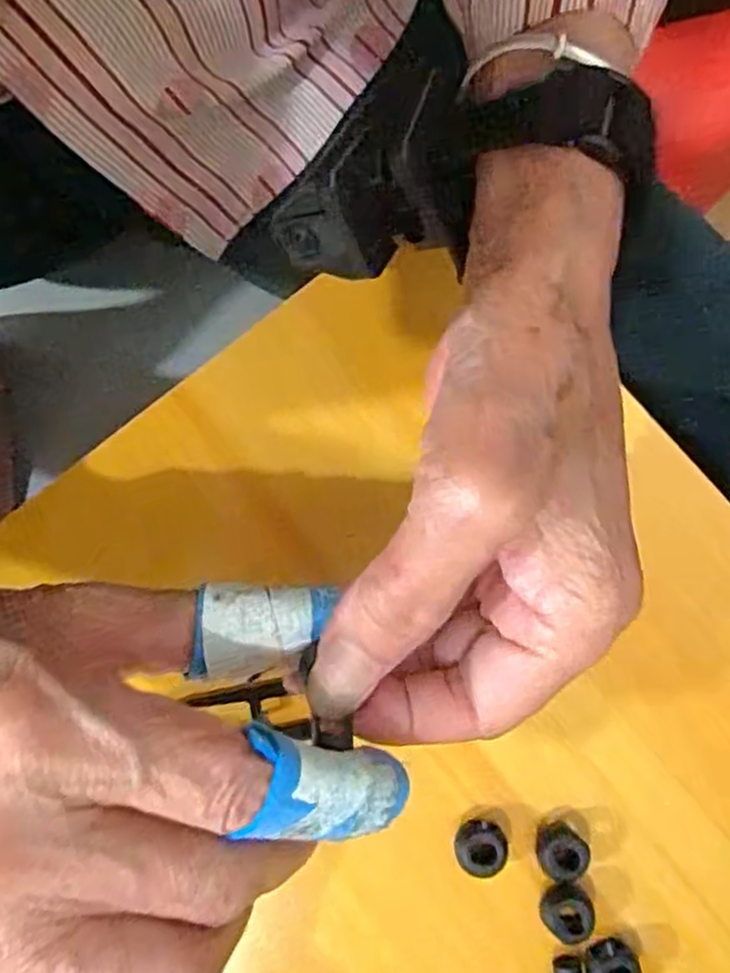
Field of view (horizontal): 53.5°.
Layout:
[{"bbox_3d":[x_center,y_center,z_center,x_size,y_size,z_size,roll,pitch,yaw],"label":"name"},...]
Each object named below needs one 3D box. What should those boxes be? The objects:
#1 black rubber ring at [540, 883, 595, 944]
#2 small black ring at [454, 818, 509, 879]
[{"bbox_3d":[0.068,0.143,0.243,0.015,0.009,0.017,34,80,5],"label":"black rubber ring"},{"bbox_3d":[0.039,0.123,0.247,0.017,0.011,0.016,0,79,-1],"label":"small black ring"}]

